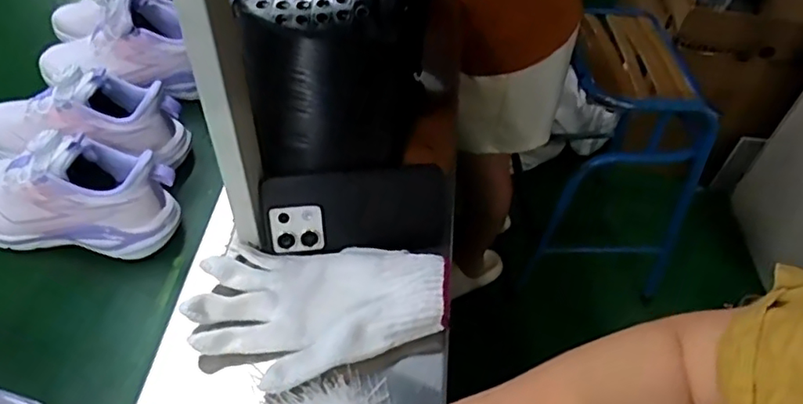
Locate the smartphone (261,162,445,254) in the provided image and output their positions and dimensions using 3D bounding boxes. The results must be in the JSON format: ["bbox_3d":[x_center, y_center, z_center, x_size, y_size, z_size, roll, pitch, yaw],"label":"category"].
[{"bbox_3d":[-0.043,0.006,0.532,0.163,0.079,0.015,-1,12,-8],"label":"smartphone"}]

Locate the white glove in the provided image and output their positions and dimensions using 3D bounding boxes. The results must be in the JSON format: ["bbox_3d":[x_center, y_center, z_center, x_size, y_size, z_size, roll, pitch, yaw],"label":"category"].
[{"bbox_3d":[-0.067,0.086,0.479,0.202,0.030,0.123,0,48,-5],"label":"white glove"}]

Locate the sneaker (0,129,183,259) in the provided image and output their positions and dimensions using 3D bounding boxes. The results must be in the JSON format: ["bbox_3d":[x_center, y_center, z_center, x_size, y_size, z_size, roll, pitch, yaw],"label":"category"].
[{"bbox_3d":[-0.325,-0.012,0.539,0.223,0.106,0.091,6,48,0],"label":"sneaker"}]

